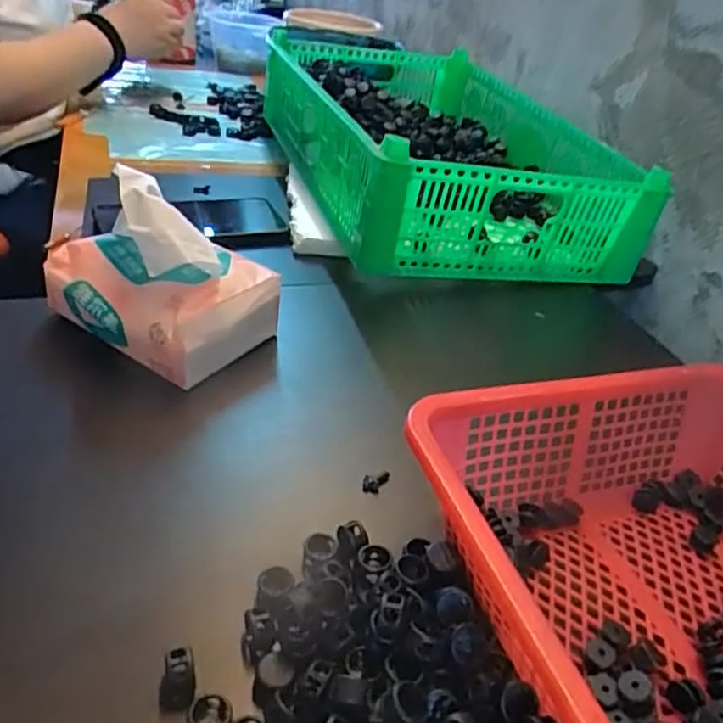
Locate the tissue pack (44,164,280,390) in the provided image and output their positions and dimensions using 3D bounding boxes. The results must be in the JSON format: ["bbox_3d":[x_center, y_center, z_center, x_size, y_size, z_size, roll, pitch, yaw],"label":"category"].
[{"bbox_3d":[-0.139,-0.061,0.435,0.140,0.102,0.090,21,37,18],"label":"tissue pack"}]

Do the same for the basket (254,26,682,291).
[{"bbox_3d":[0.074,-0.251,0.736,0.290,0.109,0.469,-5,37,-18],"label":"basket"}]

